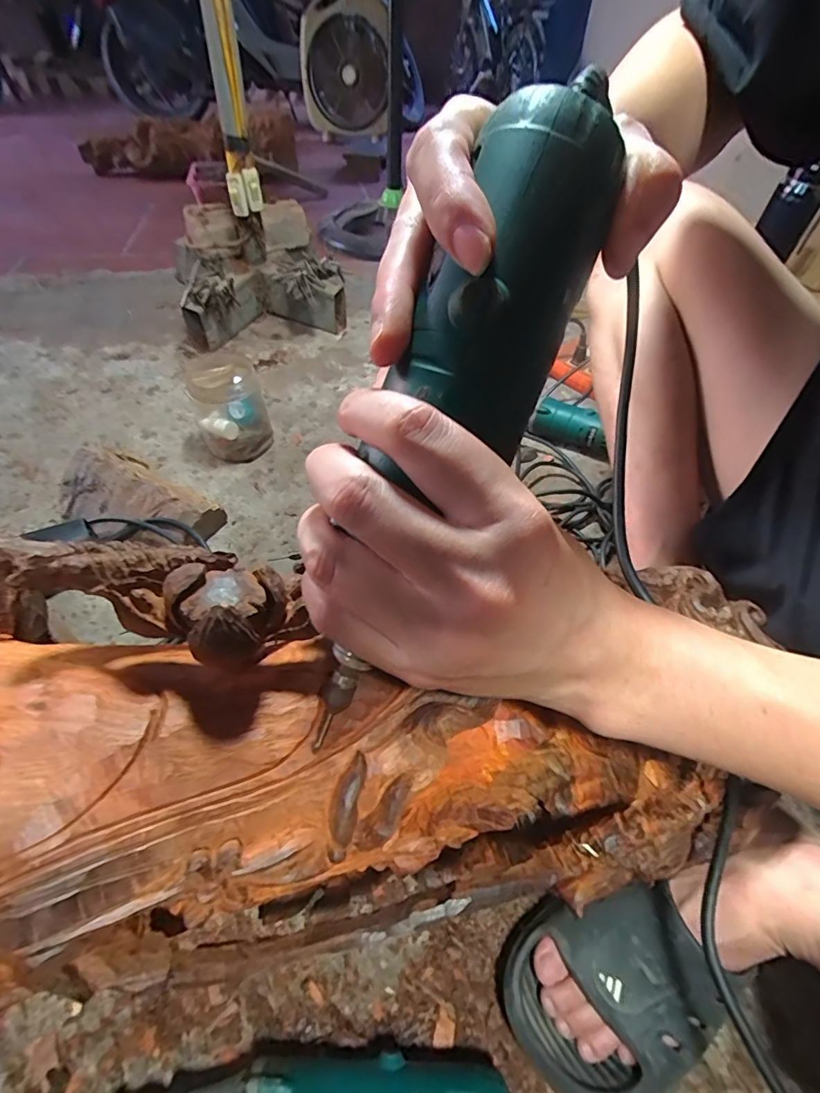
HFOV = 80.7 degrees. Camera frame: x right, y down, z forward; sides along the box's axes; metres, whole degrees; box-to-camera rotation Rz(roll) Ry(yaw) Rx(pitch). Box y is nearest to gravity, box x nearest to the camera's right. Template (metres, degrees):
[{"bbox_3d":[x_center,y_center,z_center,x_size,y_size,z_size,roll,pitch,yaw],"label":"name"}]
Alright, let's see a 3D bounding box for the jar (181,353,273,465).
[{"bbox_3d":[-0.253,-0.188,0.689,0.093,0.116,0.076,-14,50,-16],"label":"jar"}]

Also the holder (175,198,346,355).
[{"bbox_3d":[-0.293,-0.531,0.944,0.288,0.194,0.233,-10,49,-12],"label":"holder"}]

